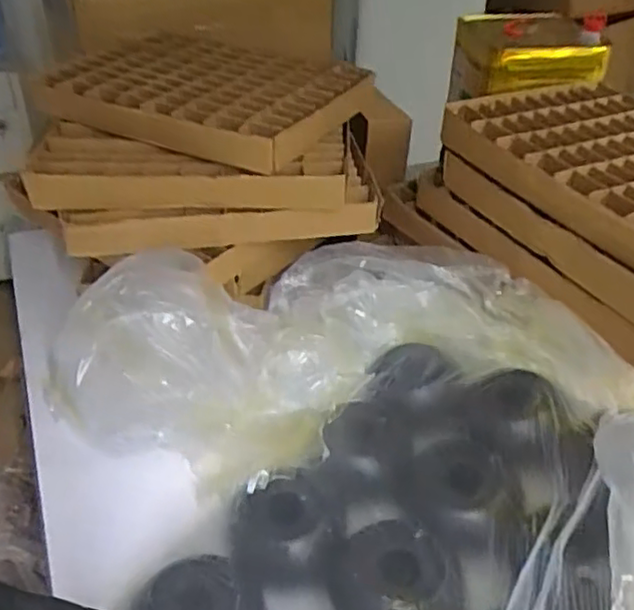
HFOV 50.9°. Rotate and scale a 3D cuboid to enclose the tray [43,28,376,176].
[{"bbox_3d":[-0.183,-0.343,1.065,0.449,0.061,0.316,18,39,22],"label":"tray"}]

